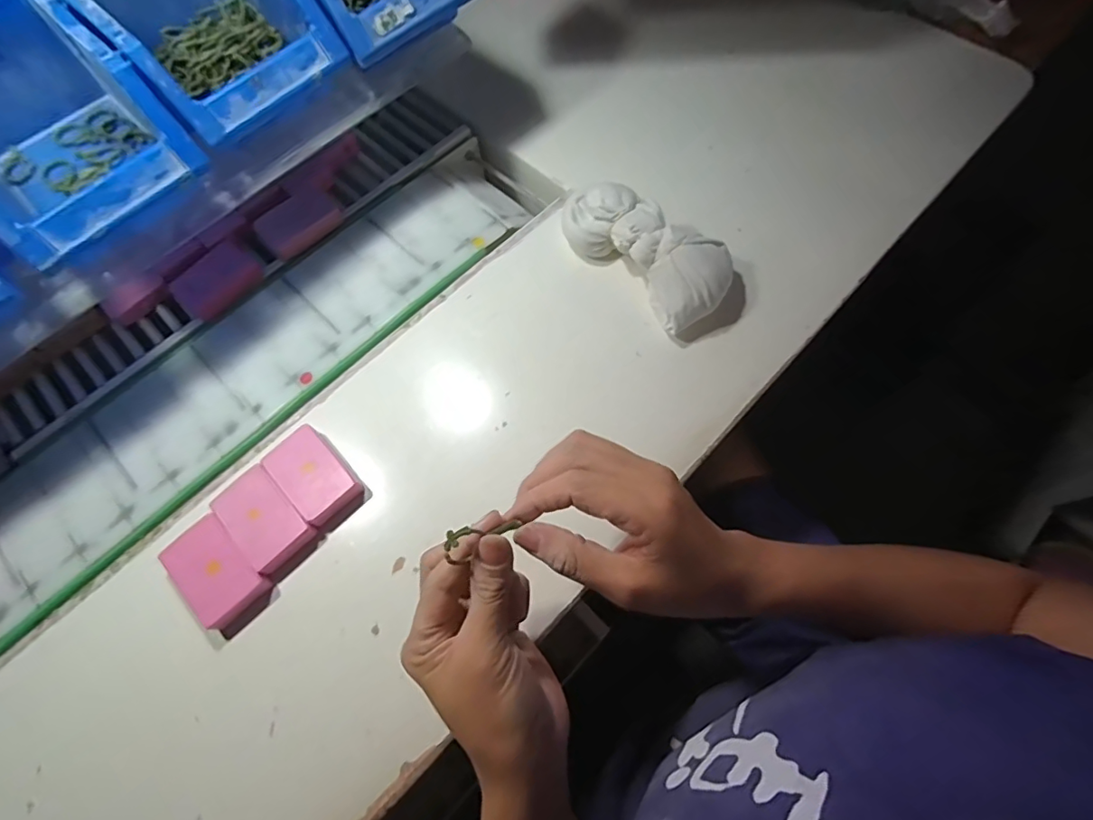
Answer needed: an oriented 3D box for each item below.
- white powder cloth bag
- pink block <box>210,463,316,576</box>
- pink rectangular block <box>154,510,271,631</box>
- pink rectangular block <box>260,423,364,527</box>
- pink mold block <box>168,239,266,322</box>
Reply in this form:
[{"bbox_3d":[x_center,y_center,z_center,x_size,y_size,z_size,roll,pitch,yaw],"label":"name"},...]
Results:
[{"bbox_3d":[0.088,-0.141,0.445,0.081,0.050,0.165,-38,72,-13],"label":"white powder cloth bag"},{"bbox_3d":[-0.203,0.078,0.374,0.043,0.019,0.069,-42,73,-14],"label":"pink block"},{"bbox_3d":[-0.232,0.112,0.364,0.046,0.018,0.070,-43,73,-14],"label":"pink rectangular block"},{"bbox_3d":[-0.174,0.048,0.387,0.043,0.021,0.069,-42,73,-14],"label":"pink rectangular block"},{"bbox_3d":[-0.289,-0.116,0.457,0.049,0.020,0.071,40,74,16],"label":"pink mold block"}]

